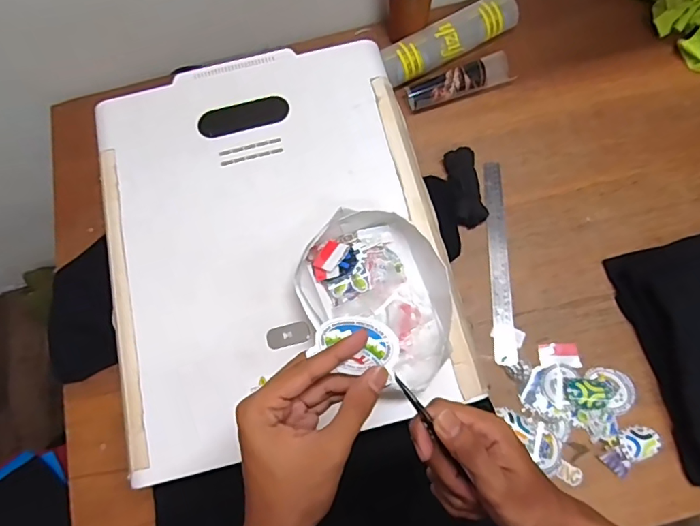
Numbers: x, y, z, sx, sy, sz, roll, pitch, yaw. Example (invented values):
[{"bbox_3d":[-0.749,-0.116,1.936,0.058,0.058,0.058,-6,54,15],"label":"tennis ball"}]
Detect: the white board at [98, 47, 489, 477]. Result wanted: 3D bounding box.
[{"bbox_3d":[-0.098,-0.041,0.608,0.399,0.027,0.499,-14,71,-3],"label":"white board"}]

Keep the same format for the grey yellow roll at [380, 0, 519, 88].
[{"bbox_3d":[0.168,-0.383,0.848,0.265,0.058,0.071,-28,72,-7],"label":"grey yellow roll"}]

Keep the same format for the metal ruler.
[{"bbox_3d":[0.227,-0.009,0.750,0.029,0.006,0.320,-1,72,6],"label":"metal ruler"}]

